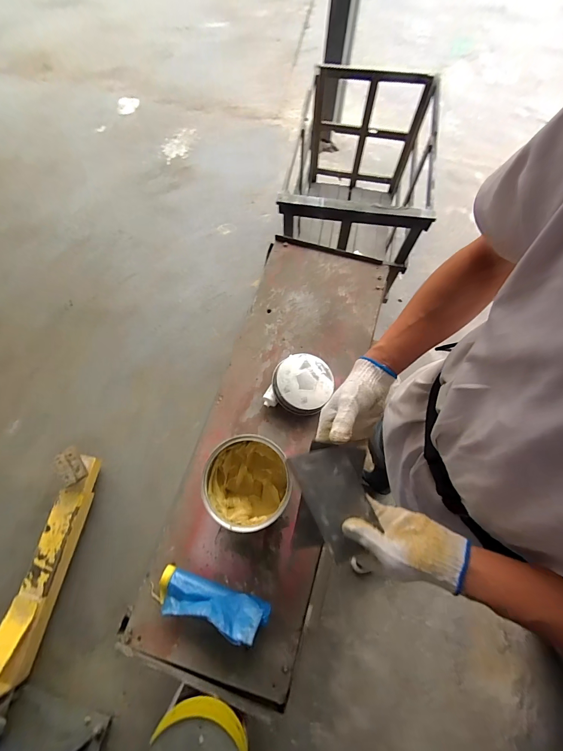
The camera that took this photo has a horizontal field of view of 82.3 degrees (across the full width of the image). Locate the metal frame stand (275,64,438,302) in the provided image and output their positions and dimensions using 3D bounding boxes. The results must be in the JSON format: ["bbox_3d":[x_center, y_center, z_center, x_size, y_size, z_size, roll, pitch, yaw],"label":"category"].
[{"bbox_3d":[0.320,-0.789,1.402,0.529,0.553,0.782,10,71,5],"label":"metal frame stand"}]

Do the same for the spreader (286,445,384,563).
[{"bbox_3d":[0.068,0.150,0.396,0.072,0.004,0.131,-24,86,-13],"label":"spreader"}]

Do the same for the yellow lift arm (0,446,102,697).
[{"bbox_3d":[-0.855,0.714,1.128,0.129,0.144,0.873,11,71,5],"label":"yellow lift arm"}]

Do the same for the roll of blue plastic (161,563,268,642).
[{"bbox_3d":[-0.128,0.414,0.580,0.207,0.083,0.061,15,71,6],"label":"roll of blue plastic"}]

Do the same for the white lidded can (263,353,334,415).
[{"bbox_3d":[0.045,0.021,0.737,0.134,0.060,0.138,0,70,1],"label":"white lidded can"}]

